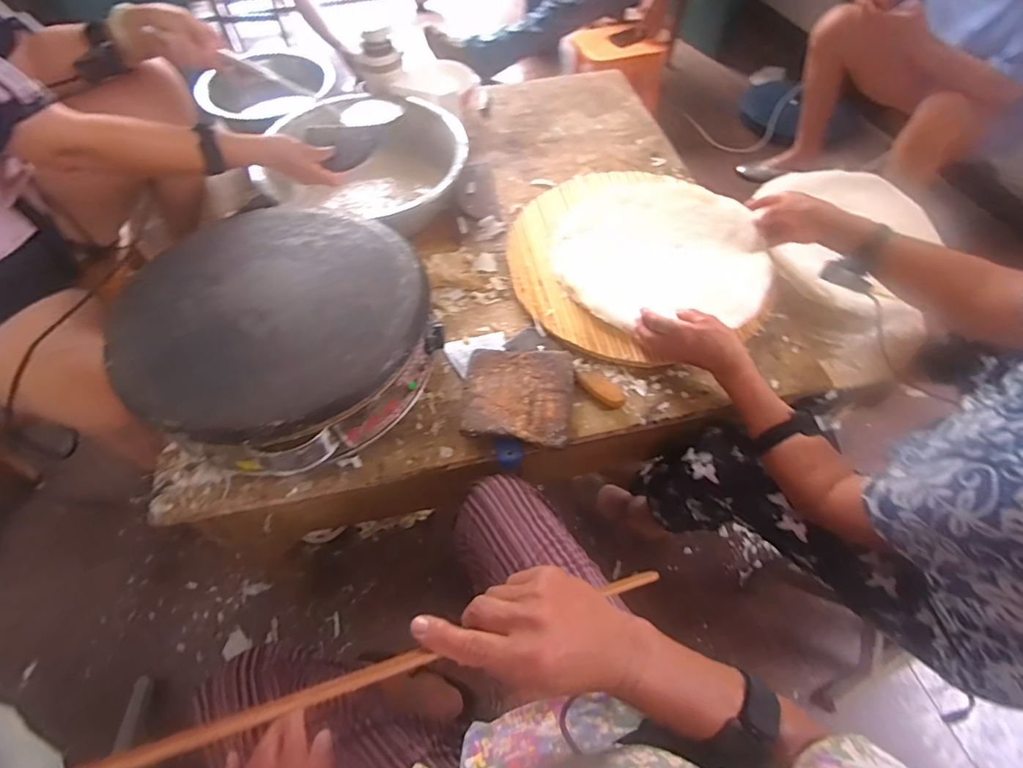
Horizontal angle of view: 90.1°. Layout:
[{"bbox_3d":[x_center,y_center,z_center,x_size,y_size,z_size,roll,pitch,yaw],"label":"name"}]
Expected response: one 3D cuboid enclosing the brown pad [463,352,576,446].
[{"bbox_3d":[0.011,0.012,0.714,0.145,0.033,0.149,6,57,4],"label":"brown pad"}]

